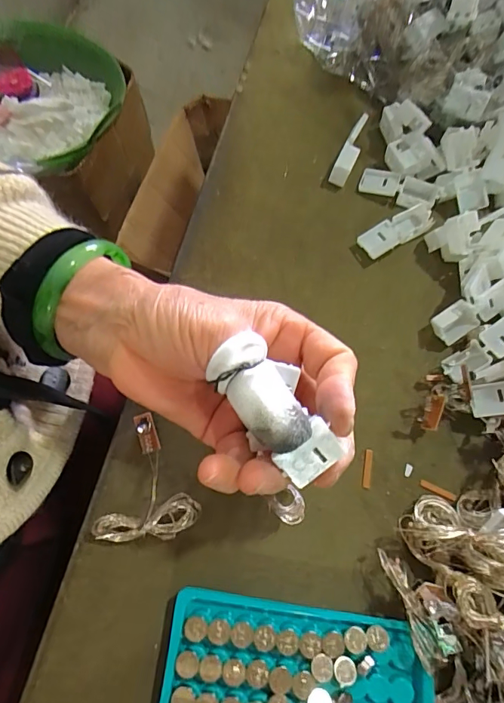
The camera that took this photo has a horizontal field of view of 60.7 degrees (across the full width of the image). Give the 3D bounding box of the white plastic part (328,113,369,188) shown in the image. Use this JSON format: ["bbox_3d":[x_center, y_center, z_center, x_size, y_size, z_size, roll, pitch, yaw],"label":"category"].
[{"bbox_3d":[0.076,-0.151,0.321,0.013,0.014,0.058,27,73,6],"label":"white plastic part"}]

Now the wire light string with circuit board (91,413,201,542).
[{"bbox_3d":[-0.052,0.072,0.238,0.048,0.019,0.067,14,72,1],"label":"wire light string with circuit board"}]

